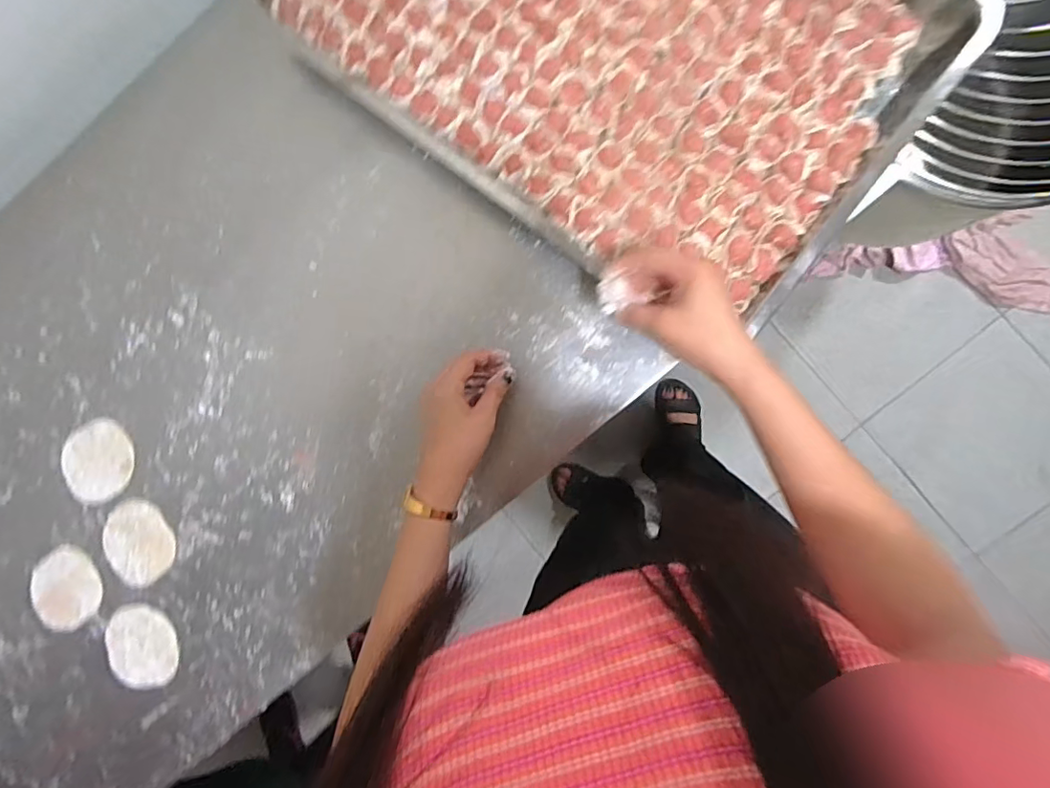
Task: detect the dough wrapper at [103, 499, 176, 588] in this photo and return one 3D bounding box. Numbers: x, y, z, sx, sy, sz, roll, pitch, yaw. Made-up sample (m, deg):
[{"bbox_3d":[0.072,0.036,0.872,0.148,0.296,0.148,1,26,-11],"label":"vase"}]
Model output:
[{"bbox_3d":[-0.422,0.162,0.586,0.084,0.004,0.085,0,93,5],"label":"dough wrapper"}]

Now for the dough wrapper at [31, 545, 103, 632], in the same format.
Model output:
[{"bbox_3d":[-0.510,0.217,0.600,0.084,0.009,0.088,0,93,5],"label":"dough wrapper"}]

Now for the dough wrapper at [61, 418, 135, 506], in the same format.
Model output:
[{"bbox_3d":[-0.465,0.074,0.585,0.081,0.006,0.089,0,93,5],"label":"dough wrapper"}]

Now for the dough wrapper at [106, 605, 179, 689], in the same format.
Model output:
[{"bbox_3d":[-0.413,0.274,0.583,0.073,0.006,0.089,-10,92,-2],"label":"dough wrapper"}]

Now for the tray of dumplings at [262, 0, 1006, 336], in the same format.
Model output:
[{"bbox_3d":[0.069,-0.354,0.501,0.589,0.038,0.393,35,96,2],"label":"tray of dumplings"}]

